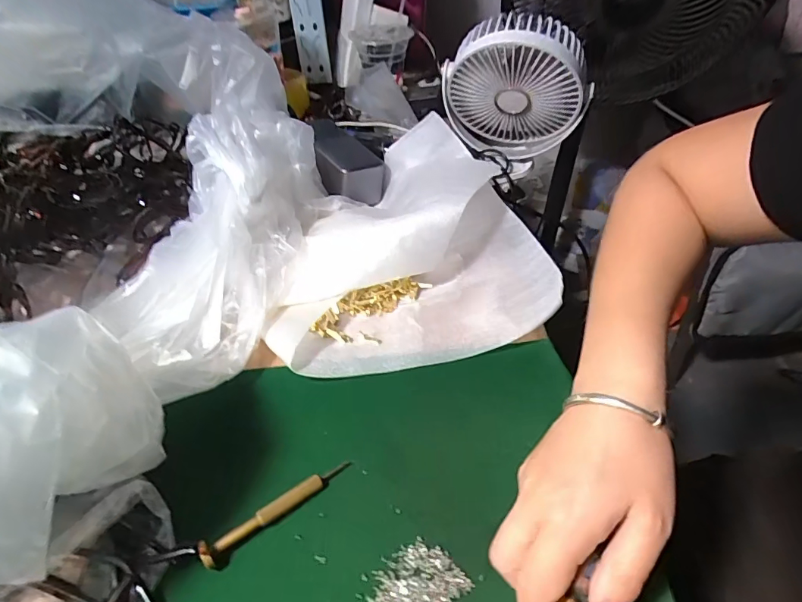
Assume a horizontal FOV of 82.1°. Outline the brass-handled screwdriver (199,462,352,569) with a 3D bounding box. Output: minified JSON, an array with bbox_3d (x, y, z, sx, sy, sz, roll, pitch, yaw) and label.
[{"bbox_3d":[-0.072,0.122,0.273,0.092,0.015,0.010,-30,49,-27],"label":"brass-handled screwdriver"}]

